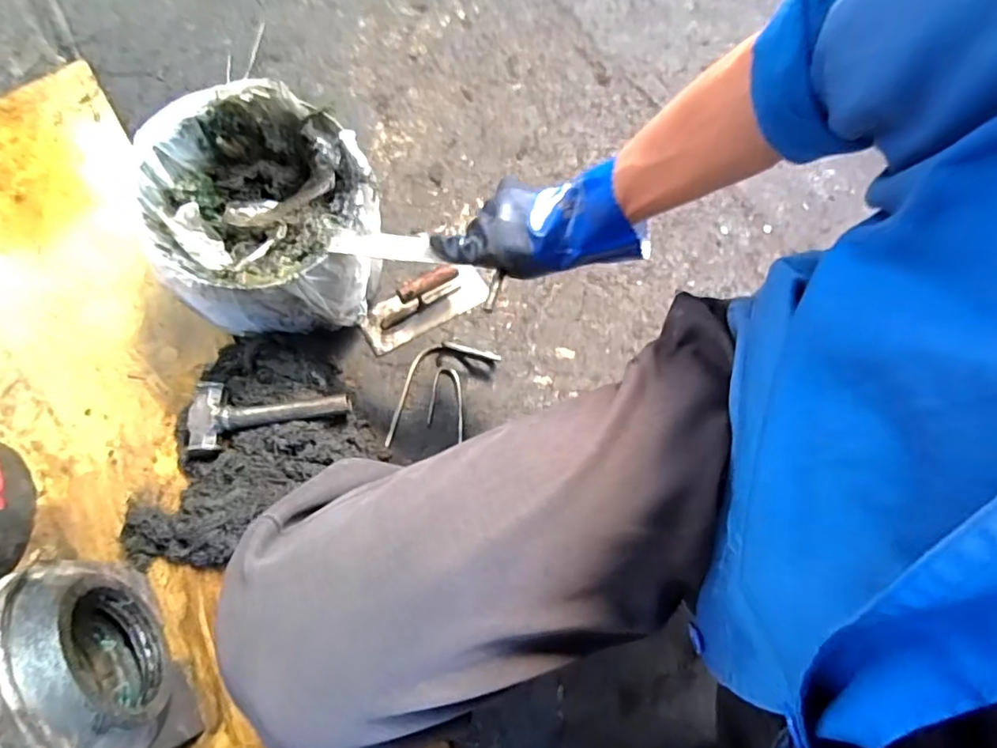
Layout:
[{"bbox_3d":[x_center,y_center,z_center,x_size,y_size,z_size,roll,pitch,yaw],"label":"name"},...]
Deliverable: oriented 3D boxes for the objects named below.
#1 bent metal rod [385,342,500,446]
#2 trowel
[{"bbox_3d":[-0.098,0.006,0.813,0.198,0.035,0.084,-35,72,-11],"label":"bent metal rod"},{"bbox_3d":[-0.112,-0.111,0.846,0.194,0.067,0.074,-28,71,-8],"label":"trowel"}]

